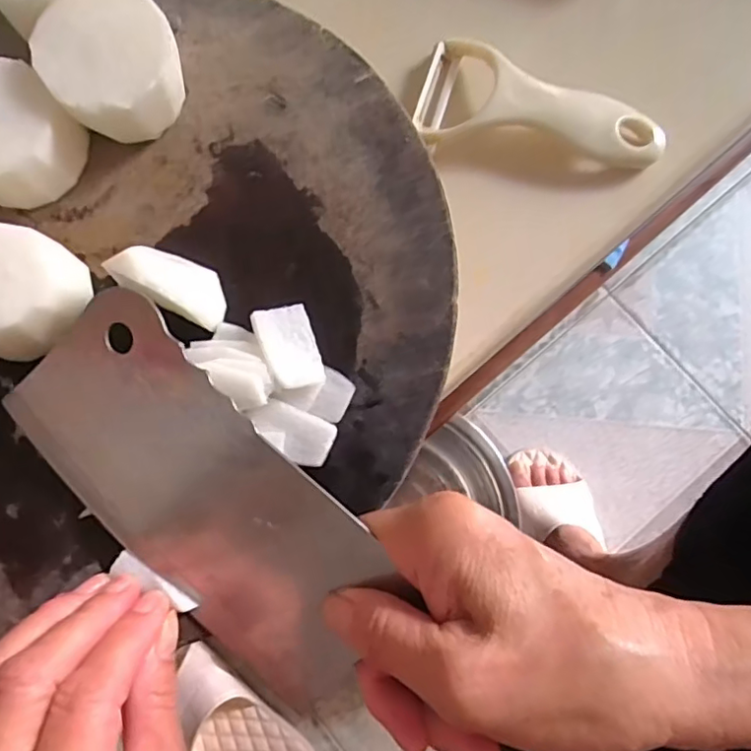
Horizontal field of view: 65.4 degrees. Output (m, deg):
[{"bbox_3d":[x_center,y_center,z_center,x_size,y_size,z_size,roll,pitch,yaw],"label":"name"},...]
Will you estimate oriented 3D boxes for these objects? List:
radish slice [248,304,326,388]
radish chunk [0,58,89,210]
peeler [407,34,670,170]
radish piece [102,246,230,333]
[{"bbox_3d":[-0.035,-0.012,0.238,0.022,0.010,0.036,-19,79,-2],"label":"radish slice"},{"bbox_3d":[-0.157,-0.103,0.250,0.050,0.028,0.058,-42,81,-6],"label":"radish chunk"},{"bbox_3d":[0.084,-0.138,0.292,0.120,0.021,0.057,10,79,3],"label":"peeler"},{"bbox_3d":[-0.080,-0.038,0.234,0.035,0.035,0.025,30,81,7],"label":"radish piece"}]

